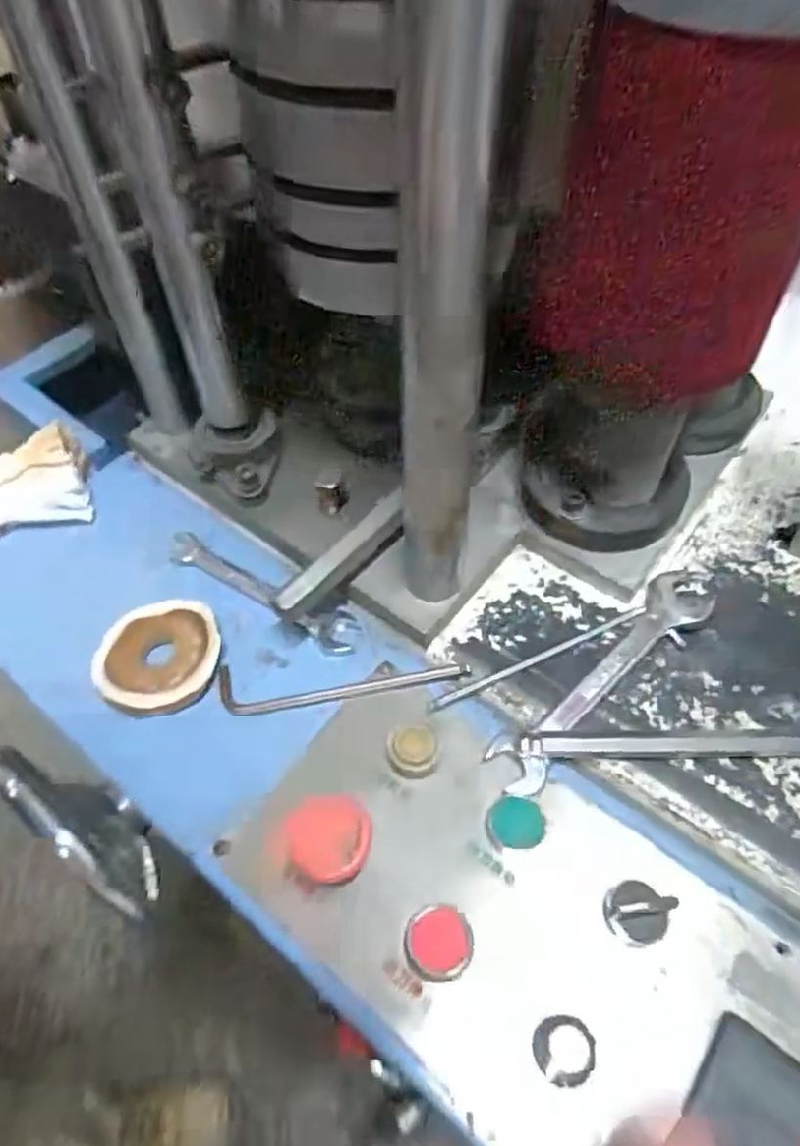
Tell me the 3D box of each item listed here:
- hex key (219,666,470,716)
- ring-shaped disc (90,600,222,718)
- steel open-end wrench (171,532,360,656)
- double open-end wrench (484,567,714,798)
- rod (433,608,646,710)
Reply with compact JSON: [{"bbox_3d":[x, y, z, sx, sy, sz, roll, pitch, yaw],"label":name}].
[{"bbox_3d":[-0.032,0.062,0.388,0.142,0.004,0.027,-5,53,-1],"label":"hex key"},{"bbox_3d":[-0.142,0.048,0.396,0.071,0.016,0.074,-1,53,2],"label":"ring-shaped disc"},{"bbox_3d":[-0.091,0.010,0.427,0.149,0.006,0.026,25,58,19],"label":"steel open-end wrench"},{"bbox_3d":[0.119,0.055,0.384,0.177,0.010,0.033,-37,60,-22],"label":"double open-end wrench"},{"bbox_3d":[0.082,0.049,0.392,0.140,0.004,0.006,-21,55,-13],"label":"rod"}]

